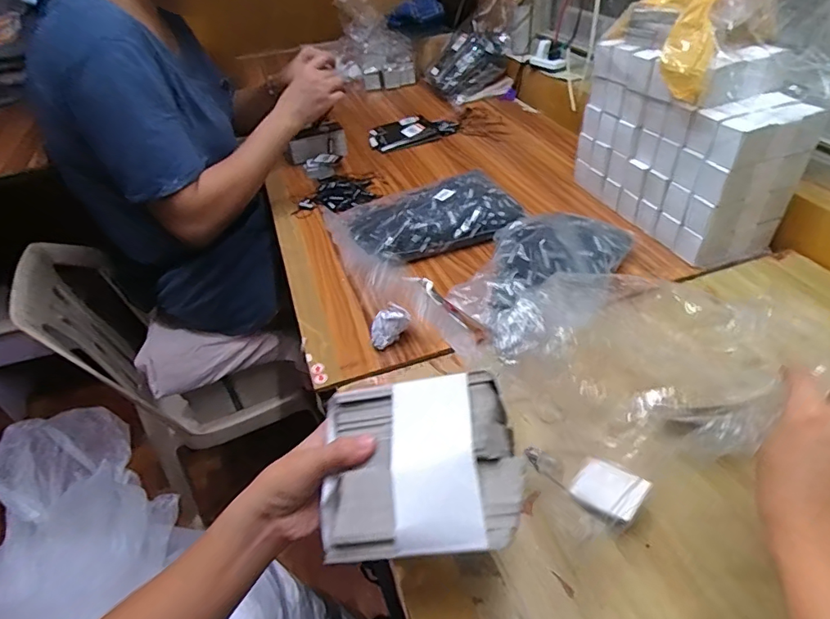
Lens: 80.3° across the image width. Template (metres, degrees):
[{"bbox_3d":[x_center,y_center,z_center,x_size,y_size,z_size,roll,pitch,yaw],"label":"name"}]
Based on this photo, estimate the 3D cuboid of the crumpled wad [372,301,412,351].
[{"bbox_3d":[-0.030,0.018,0.561,0.044,0.036,0.031,-18,42,-14],"label":"crumpled wad"}]

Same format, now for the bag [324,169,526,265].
[{"bbox_3d":[0.005,-0.149,0.744,0.258,0.055,0.189,-17,42,-14],"label":"bag"}]

